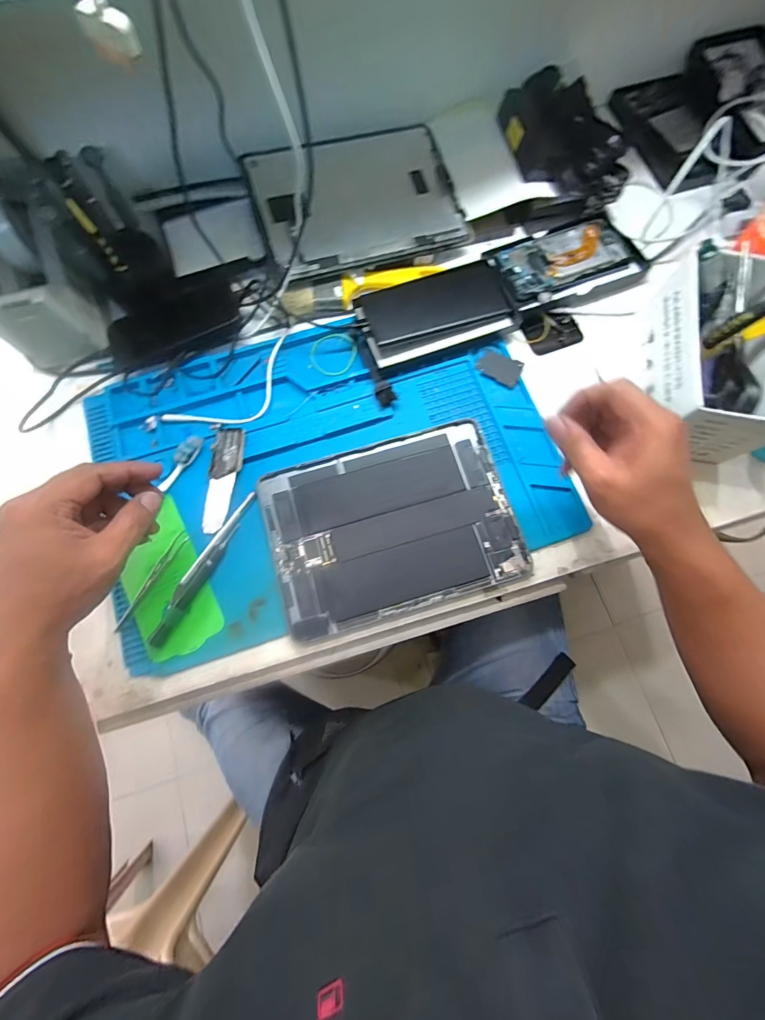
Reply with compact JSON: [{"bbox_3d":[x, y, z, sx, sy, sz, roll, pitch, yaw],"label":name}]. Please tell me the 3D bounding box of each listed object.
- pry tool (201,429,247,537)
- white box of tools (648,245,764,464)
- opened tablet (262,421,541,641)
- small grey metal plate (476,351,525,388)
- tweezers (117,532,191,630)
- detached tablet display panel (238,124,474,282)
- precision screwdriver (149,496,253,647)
[{"bbox_3d":[-0.166,-0.033,0.417,0.033,0.004,0.112,1,75,1],"label":"pry tool"},{"bbox_3d":[0.329,-0.150,0.393,0.105,0.090,0.178,12,76,4],"label":"white box of tools"},{"bbox_3d":[0.008,0.015,0.411,0.242,0.011,0.176,-16,75,-3],"label":"opened tablet"},{"bbox_3d":[0.132,-0.160,0.448,0.048,0.004,0.033,24,77,7],"label":"small grey metal plate"},{"bbox_3d":[-0.228,0.070,0.393,0.011,0.009,0.109,30,78,8],"label":"tweezers"},{"bbox_3d":[-0.028,-0.368,0.474,0.237,0.009,0.167,-19,83,-9],"label":"detached tablet display panel"},{"bbox_3d":[-0.178,0.054,0.394,0.022,0.011,0.165,26,77,7],"label":"precision screwdriver"}]

